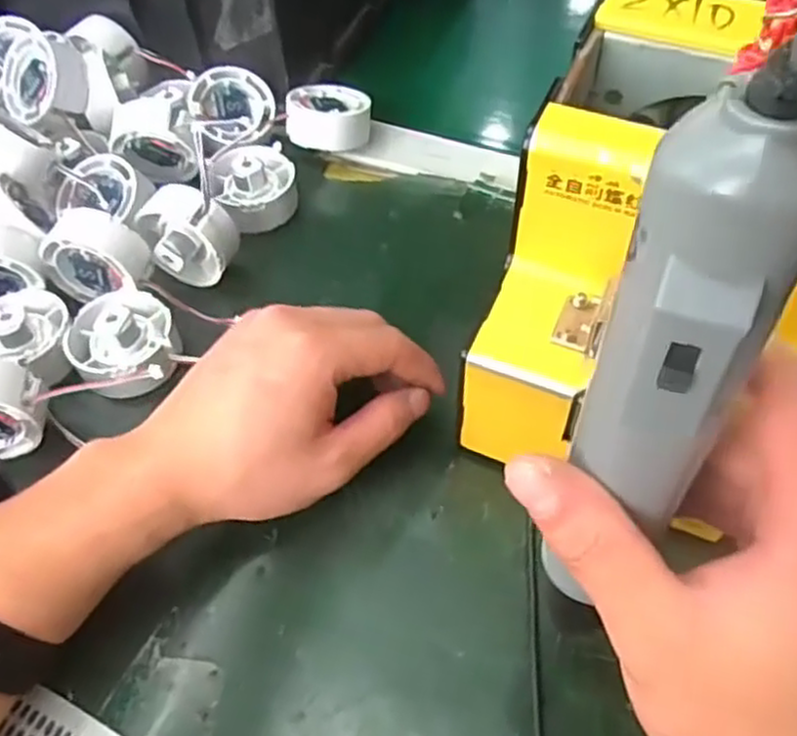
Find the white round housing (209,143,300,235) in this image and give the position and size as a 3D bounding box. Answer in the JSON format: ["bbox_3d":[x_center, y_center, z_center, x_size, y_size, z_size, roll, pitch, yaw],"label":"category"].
[{"bbox_3d":[-0.089,-0.115,0.458,0.051,0.029,0.054,-1,54,1],"label":"white round housing"}]

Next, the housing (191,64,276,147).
[{"bbox_3d":[-0.110,-0.170,0.485,0.052,0.025,0.059,29,69,-9],"label":"housing"}]

